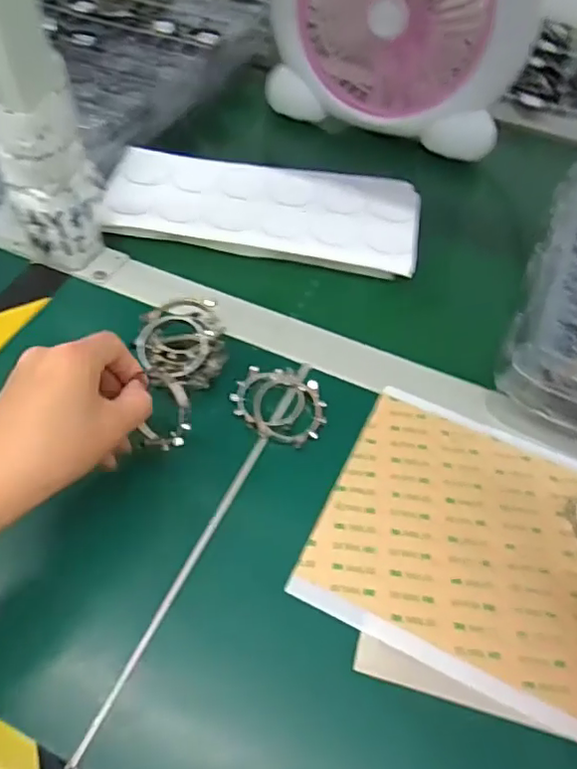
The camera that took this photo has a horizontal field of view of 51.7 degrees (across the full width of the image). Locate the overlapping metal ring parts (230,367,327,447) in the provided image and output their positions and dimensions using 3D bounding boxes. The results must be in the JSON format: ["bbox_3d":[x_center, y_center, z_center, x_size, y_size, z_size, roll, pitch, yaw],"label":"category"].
[{"bbox_3d":[-0.005,0.013,0.414,0.057,0.023,0.070,-34,61,-26],"label":"overlapping metal ring parts"}]

